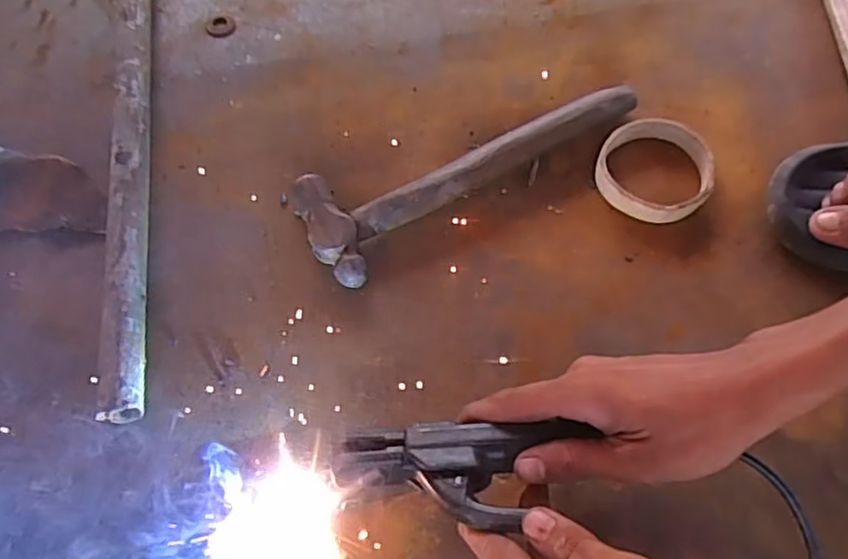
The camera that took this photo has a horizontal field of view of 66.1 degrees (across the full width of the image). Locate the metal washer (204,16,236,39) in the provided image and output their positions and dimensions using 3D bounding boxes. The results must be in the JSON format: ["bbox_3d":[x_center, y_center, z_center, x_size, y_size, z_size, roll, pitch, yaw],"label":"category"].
[{"bbox_3d":[-0.180,-0.224,0.578,0.028,0.004,0.028,2,61,-3],"label":"metal washer"}]

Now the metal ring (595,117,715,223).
[{"bbox_3d":[0.183,-0.089,0.513,0.084,0.021,0.091,2,61,-3],"label":"metal ring"}]

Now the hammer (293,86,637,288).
[{"bbox_3d":[0.034,-0.097,0.507,0.279,0.026,0.082,-32,68,-19],"label":"hammer"}]

